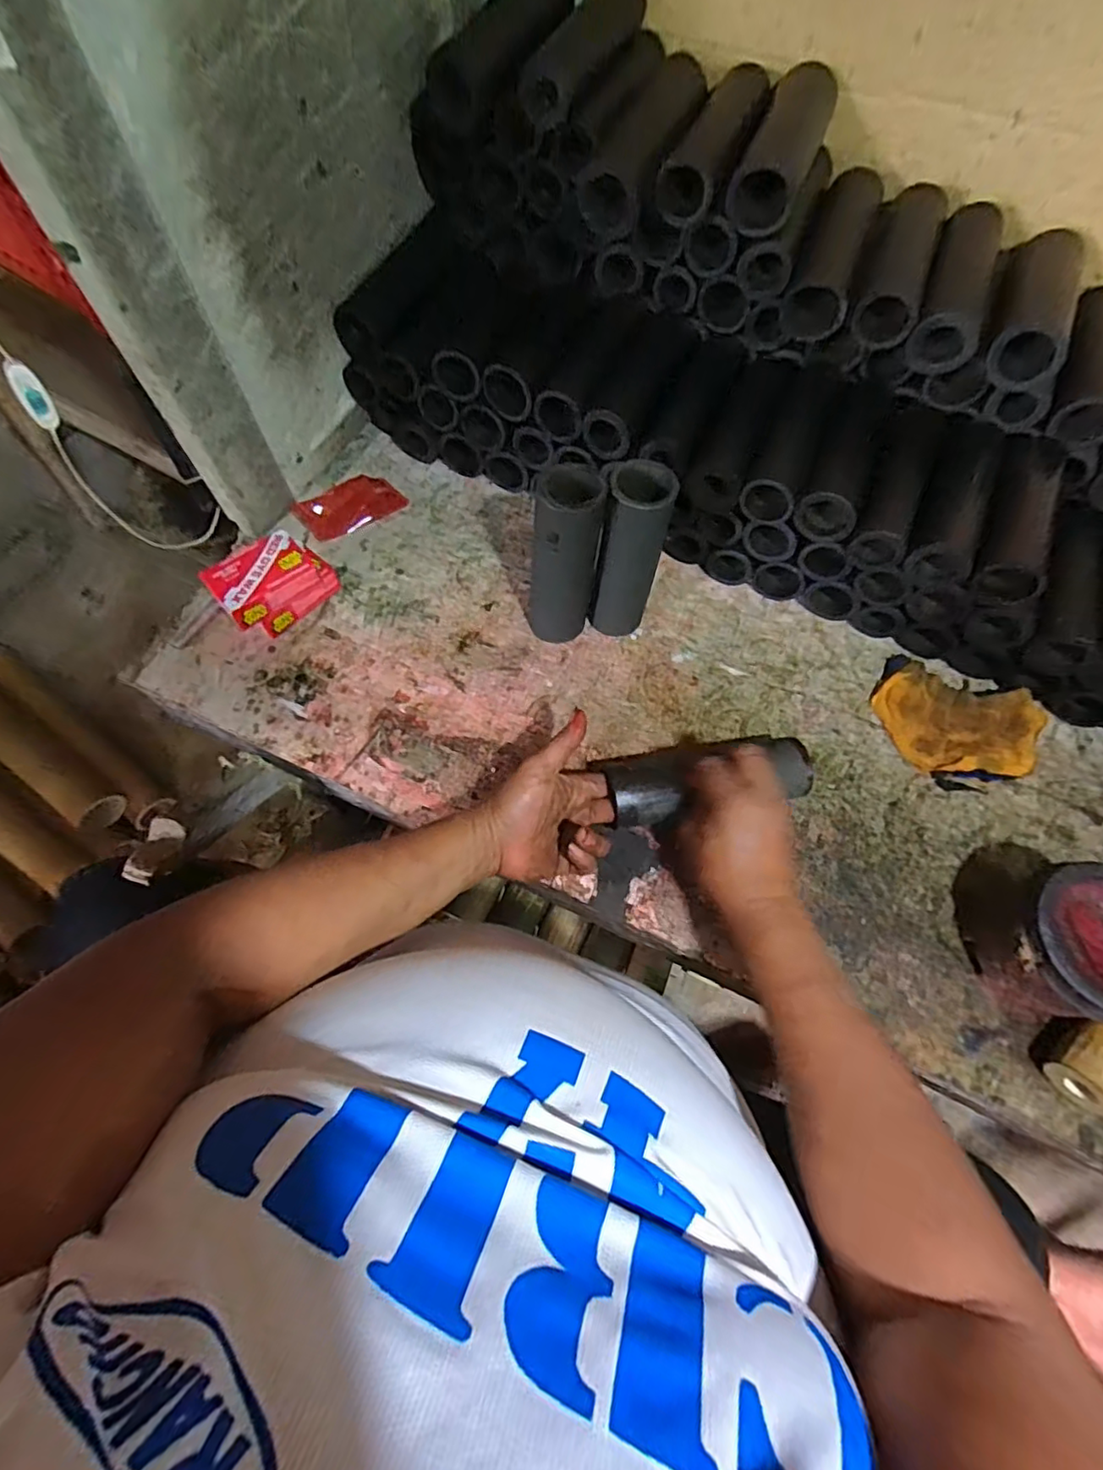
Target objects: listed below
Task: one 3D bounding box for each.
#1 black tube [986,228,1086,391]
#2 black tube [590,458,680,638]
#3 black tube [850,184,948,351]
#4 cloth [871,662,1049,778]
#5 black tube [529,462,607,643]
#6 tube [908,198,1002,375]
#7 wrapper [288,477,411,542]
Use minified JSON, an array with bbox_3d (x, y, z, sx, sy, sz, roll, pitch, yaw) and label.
[{"bbox_3d":[0.446,-0.393,0.557,0.062,0.051,0.192,25,66,8],"label":"black tube"},{"bbox_3d":[0.072,-0.161,0.566,0.054,0.186,0.057,7,65,0],"label":"black tube"},{"bbox_3d":[0.328,-0.442,0.573,0.054,0.055,0.195,21,66,6],"label":"black tube"},{"bbox_3d":[0.410,-0.012,0.605,0.159,0.021,0.106,7,65,0],"label":"cloth"},{"bbox_3d":[0.011,-0.158,0.558,0.057,0.189,0.053,7,65,0],"label":"black tube"},{"bbox_3d":[0.380,-0.423,0.568,0.058,0.047,0.201,21,66,6],"label":"tube"},{"bbox_3d":[-0.228,-0.261,0.694,0.115,0.013,0.064,-28,70,-15],"label":"wrapper"}]

